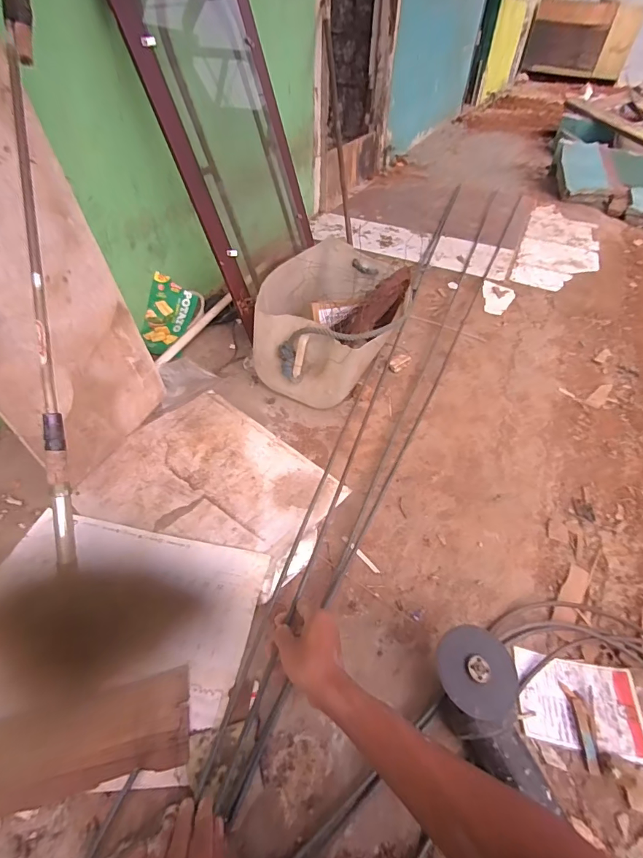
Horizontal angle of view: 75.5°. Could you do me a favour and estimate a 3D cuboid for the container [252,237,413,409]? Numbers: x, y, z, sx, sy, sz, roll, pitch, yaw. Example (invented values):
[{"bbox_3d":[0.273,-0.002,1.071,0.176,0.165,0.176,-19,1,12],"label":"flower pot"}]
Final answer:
[{"bbox_3d":[0.035,-0.274,0.979,0.290,0.215,0.394,20,49,14],"label":"container"}]

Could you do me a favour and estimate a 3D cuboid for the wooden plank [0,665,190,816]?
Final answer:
[{"bbox_3d":[-0.368,0.389,0.493,0.397,0.023,0.102,-9,48,-11],"label":"wooden plank"}]

